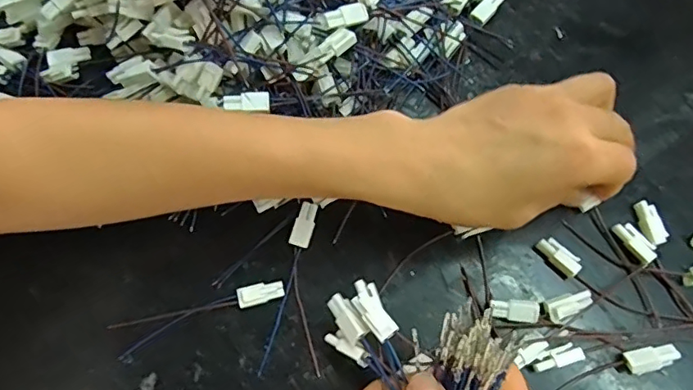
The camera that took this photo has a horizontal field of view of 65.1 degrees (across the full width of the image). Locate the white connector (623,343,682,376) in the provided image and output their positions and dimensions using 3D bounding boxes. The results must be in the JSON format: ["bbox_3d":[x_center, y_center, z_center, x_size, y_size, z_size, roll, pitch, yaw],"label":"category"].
[{"bbox_3d":[0.158,0.085,0.282,0.025,0.012,0.012,-14,73,-3],"label":"white connector"}]

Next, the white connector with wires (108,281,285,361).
[{"bbox_3d":[-0.081,0.064,0.297,0.095,0.007,0.017,-19,73,-4],"label":"white connector with wires"}]

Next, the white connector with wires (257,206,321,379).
[{"bbox_3d":[-0.027,0.052,0.297,0.032,0.010,0.089,5,73,3],"label":"white connector with wires"}]

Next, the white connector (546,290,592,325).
[{"bbox_3d":[0.120,0.059,0.292,0.025,0.010,0.012,-21,73,-5],"label":"white connector"}]

